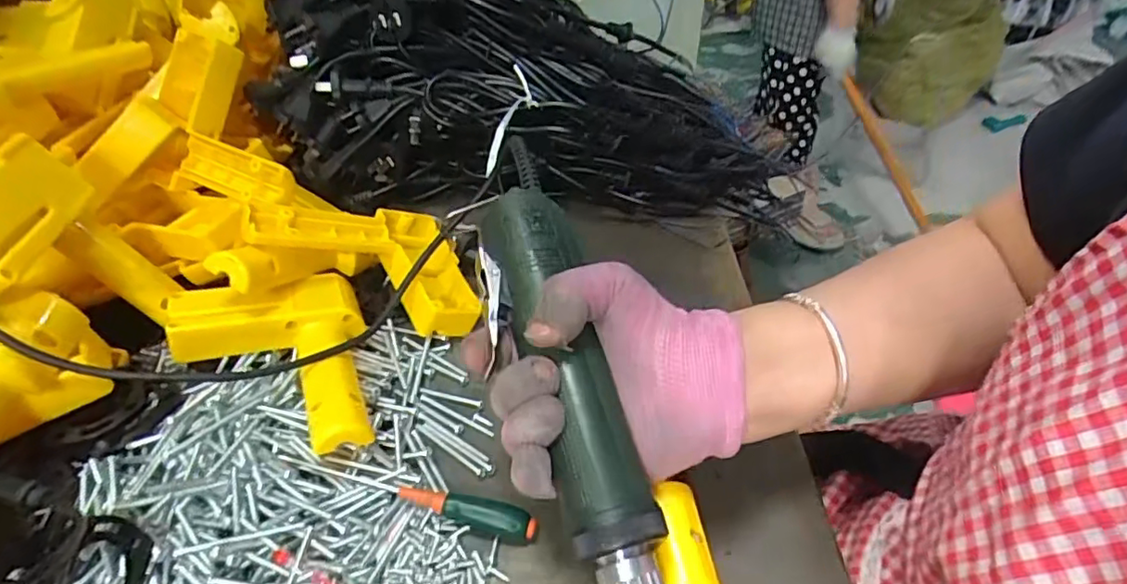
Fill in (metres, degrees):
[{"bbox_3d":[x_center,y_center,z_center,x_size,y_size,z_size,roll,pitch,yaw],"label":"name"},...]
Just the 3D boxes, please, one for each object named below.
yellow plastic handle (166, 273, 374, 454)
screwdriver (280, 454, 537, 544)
[{"bbox_3d":[-0.176,0.048,0.367,0.106,0.055,0.143,-16,47,-14],"label":"yellow plastic handle"},{"bbox_3d":[-0.084,0.111,0.329,0.142,0.023,0.013,11,46,13],"label":"screwdriver"}]

